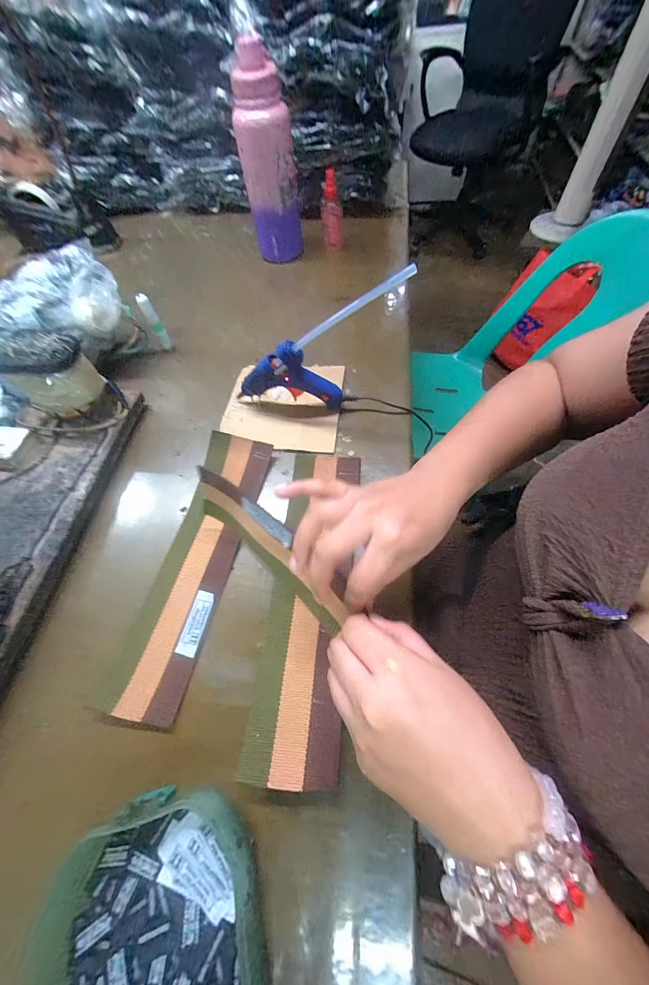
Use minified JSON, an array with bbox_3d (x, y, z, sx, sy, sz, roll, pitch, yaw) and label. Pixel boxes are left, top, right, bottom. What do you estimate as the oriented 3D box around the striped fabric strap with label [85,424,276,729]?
[{"bbox_3d":[-0.136,0.067,0.340,0.077,0.023,0.293,12,65,7],"label":"striped fabric strap with label"}]

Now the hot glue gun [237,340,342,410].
[{"bbox_3d":[-0.049,-0.142,0.403,0.140,0.094,0.024,-2,61,4],"label":"hot glue gun"}]

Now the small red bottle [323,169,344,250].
[{"bbox_3d":[0.013,-0.522,0.594,0.038,0.112,0.035,2,61,6],"label":"small red bottle"}]

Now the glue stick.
[{"bbox_3d":[0.022,-0.181,0.319,0.146,0.009,0.007,-14,51,37],"label":"glue stick"}]

